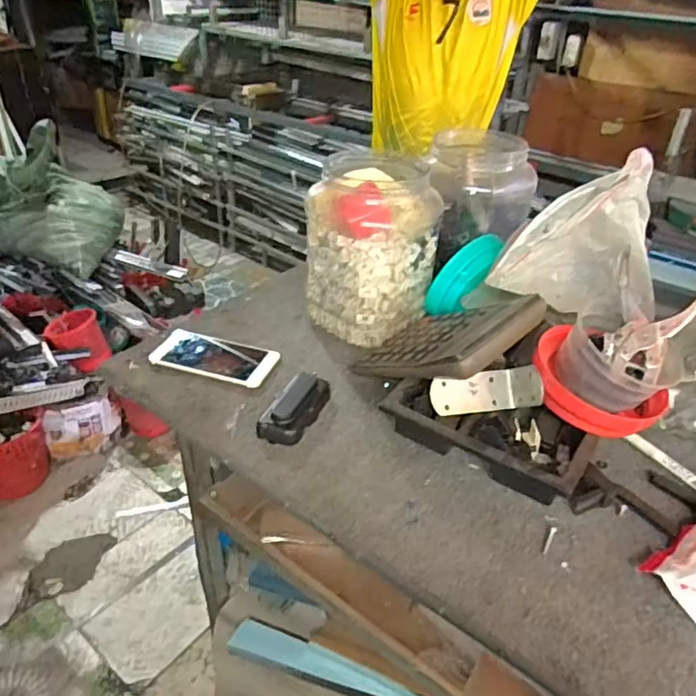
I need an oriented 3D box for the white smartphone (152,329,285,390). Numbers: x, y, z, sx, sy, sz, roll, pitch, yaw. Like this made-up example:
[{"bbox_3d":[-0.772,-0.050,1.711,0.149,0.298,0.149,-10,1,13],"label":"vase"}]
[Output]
[{"bbox_3d":[-0.171,0.012,0.742,0.155,0.013,0.078,13,34,15],"label":"white smartphone"}]

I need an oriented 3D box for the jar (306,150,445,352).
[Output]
[{"bbox_3d":[0.034,-0.136,0.785,0.167,0.199,0.157,6,33,5],"label":"jar"}]

